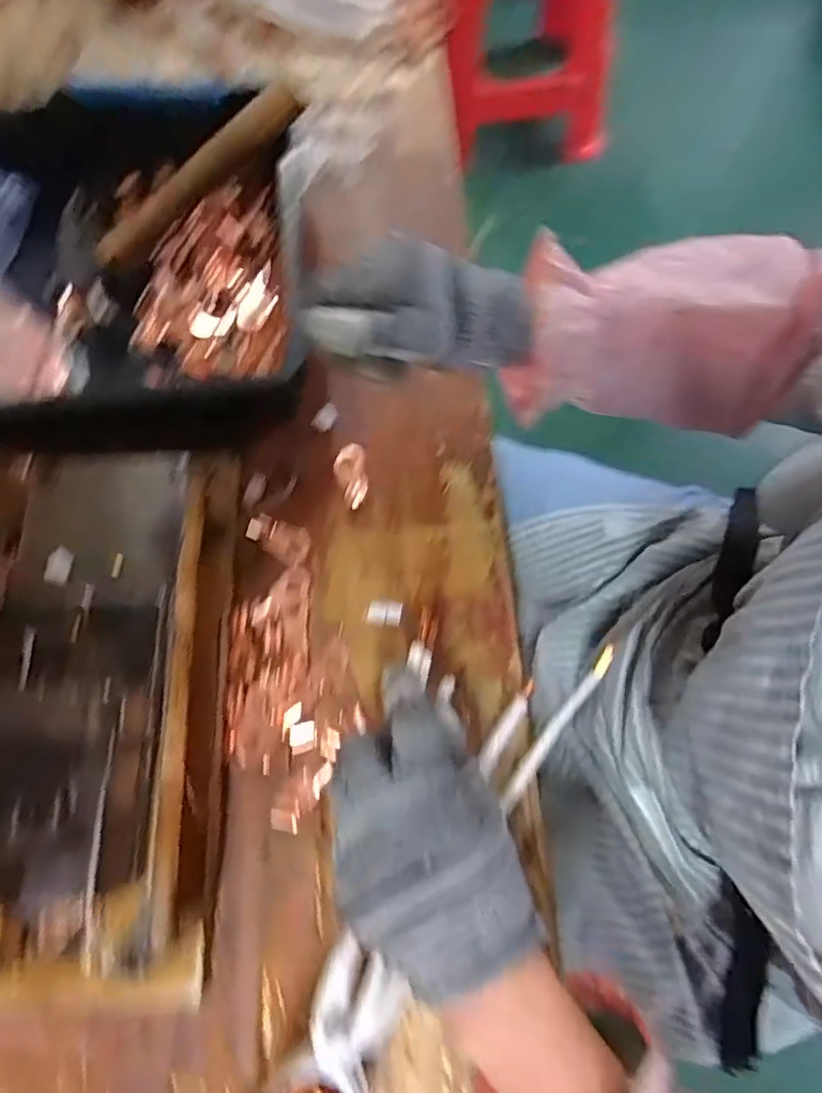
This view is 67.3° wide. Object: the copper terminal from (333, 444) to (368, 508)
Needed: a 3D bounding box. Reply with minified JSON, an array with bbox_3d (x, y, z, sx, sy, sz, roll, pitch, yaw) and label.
[{"bbox_3d":[-0.040,-0.048,0.416,0.022,0.004,0.046,-6,74,0],"label":"copper terminal"}]

